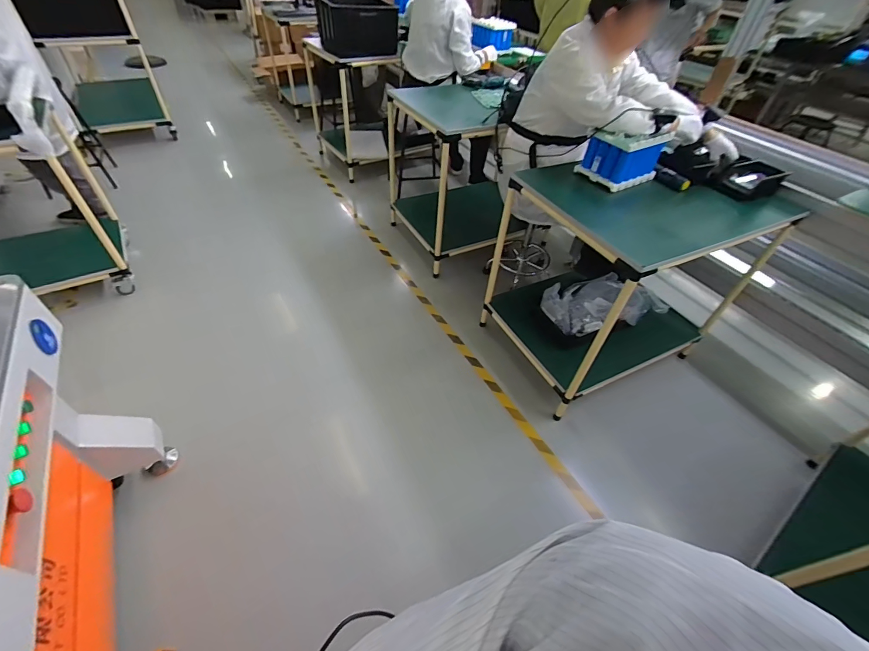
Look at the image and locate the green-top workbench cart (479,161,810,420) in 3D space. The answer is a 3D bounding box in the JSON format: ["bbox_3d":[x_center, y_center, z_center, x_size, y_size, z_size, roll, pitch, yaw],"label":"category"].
[{"bbox_3d":[0.816,-0.222,1.633,0.986,0.748,0.619,-17,50,-20],"label":"green-top workbench cart"}]

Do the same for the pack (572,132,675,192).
[{"bbox_3d":[0.659,-0.599,1.349,0.222,0.154,0.172,-21,51,-23],"label":"pack"}]

